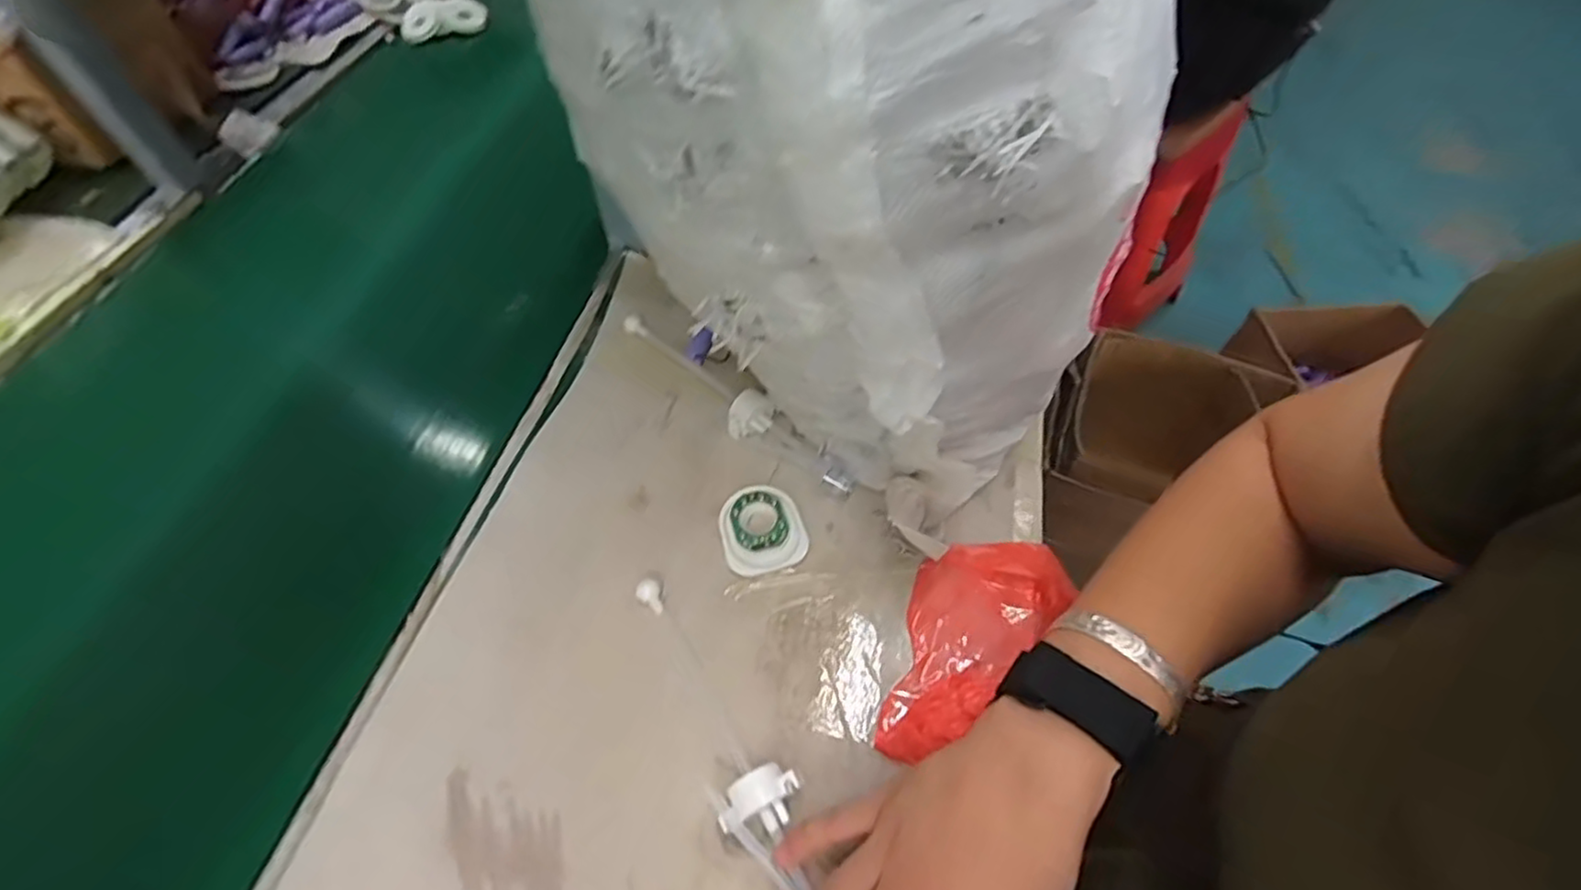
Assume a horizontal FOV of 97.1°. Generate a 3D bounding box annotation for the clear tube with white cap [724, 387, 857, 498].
[{"bbox_3d":[0.003,-0.001,0.447,0.094,0.022,0.029,31,61,19],"label":"clear tube with white cap"}]

